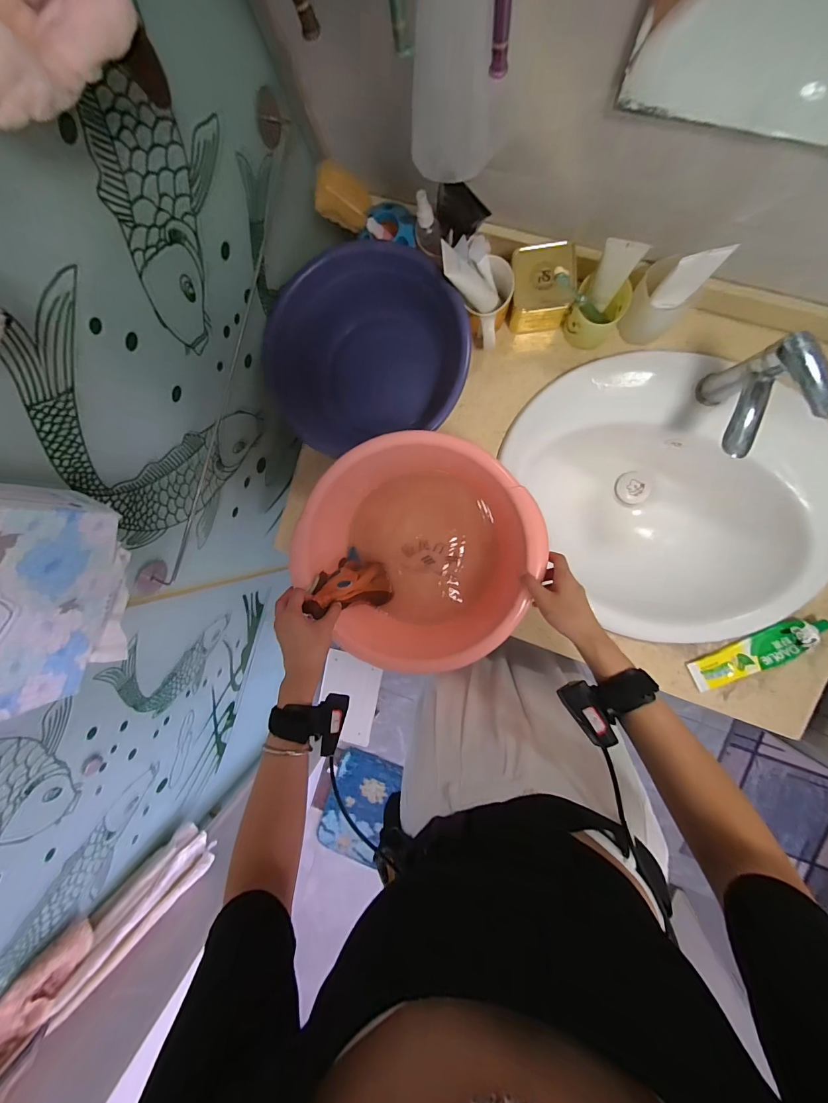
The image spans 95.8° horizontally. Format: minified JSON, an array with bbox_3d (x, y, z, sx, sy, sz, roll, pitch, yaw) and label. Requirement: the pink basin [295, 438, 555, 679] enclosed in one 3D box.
[{"bbox_3d":[0.013,-0.002,0.617,0.337,0.167,0.326,0,93,7],"label":"pink basin"}]

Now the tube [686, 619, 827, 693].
[{"bbox_3d":[0.559,0.169,0.608,0.196,0.031,0.059,-30,89,9],"label":"tube"}]

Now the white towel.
[{"bbox_3d":[-0.550,0.719,0.754,0.110,0.297,0.083,41,98,4],"label":"white towel"}]

